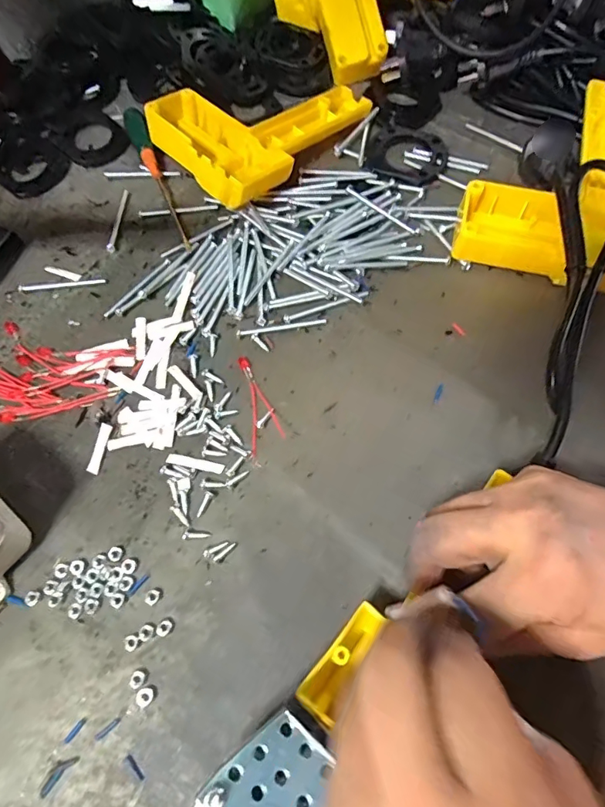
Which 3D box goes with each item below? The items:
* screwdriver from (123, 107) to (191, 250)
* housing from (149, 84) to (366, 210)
[{"bbox_3d":[-0.109,-0.167,0.342,0.015,0.015,0.142,-20,67,-8],"label":"screwdriver"},{"bbox_3d":[-0.036,-0.210,0.348,0.112,0.032,0.147,36,72,15],"label":"housing"}]

